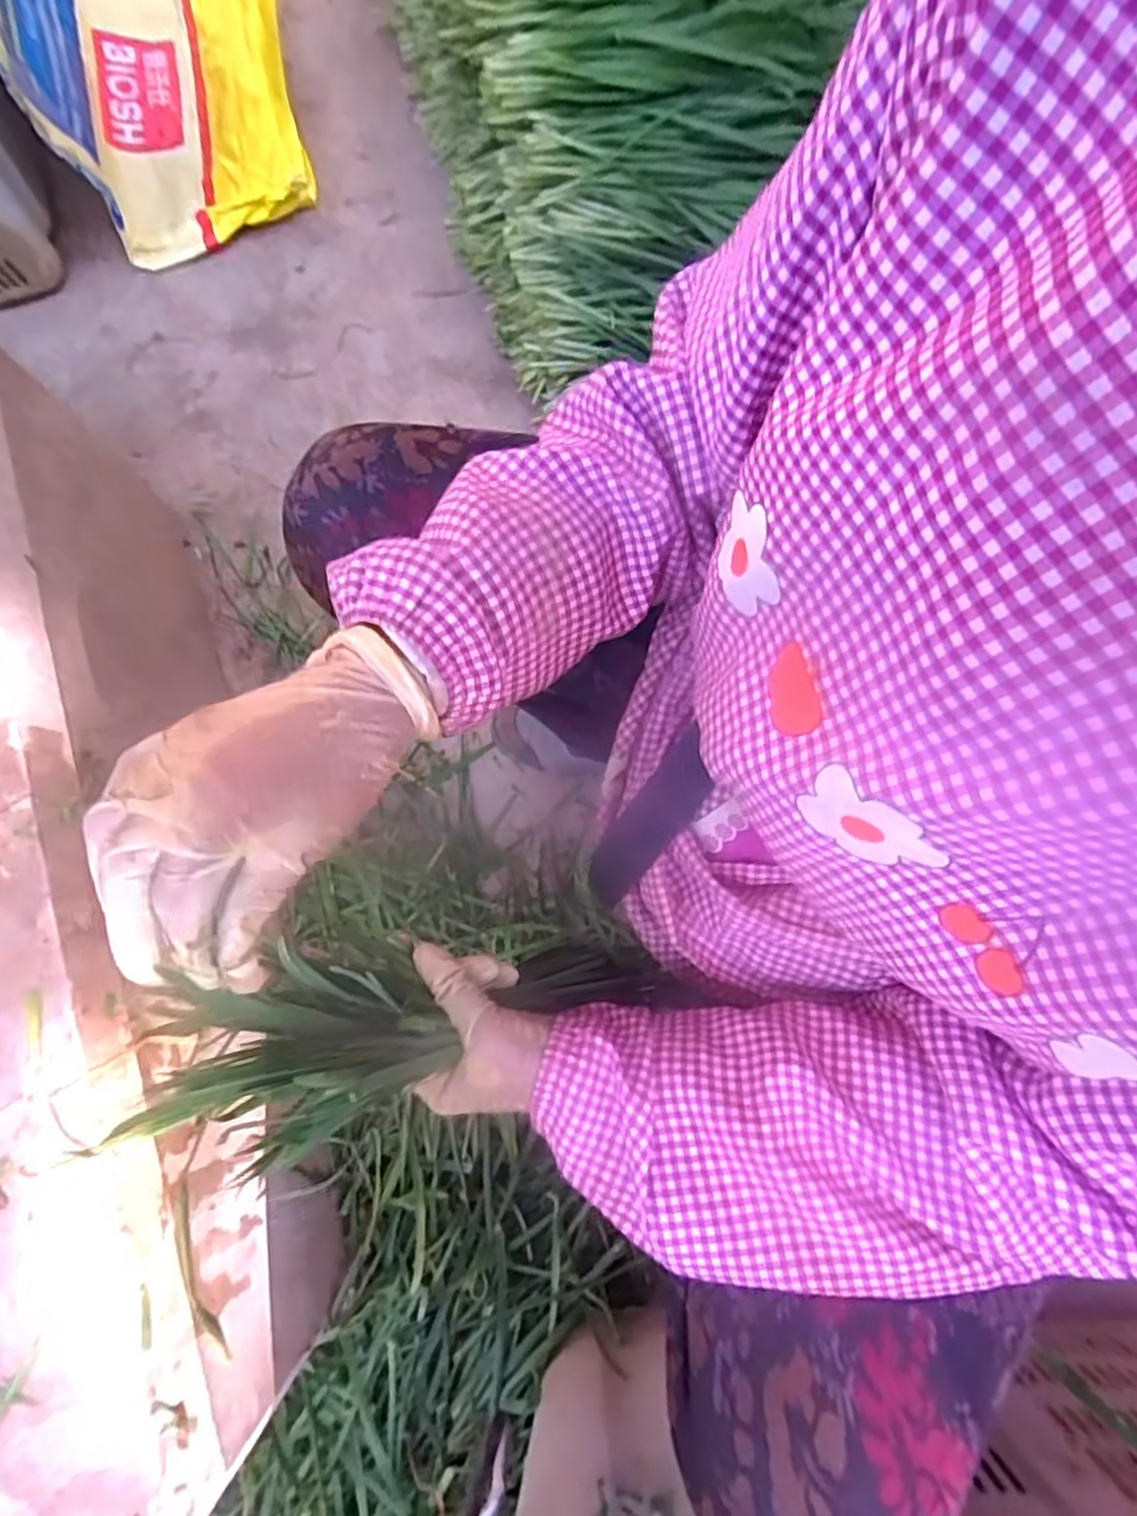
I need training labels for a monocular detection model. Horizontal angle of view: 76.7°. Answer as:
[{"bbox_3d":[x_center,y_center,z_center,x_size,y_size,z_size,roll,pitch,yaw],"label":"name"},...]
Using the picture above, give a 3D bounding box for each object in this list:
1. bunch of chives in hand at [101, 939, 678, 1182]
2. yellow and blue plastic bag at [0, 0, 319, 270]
[{"bbox_3d":[-0.051,0.126,0.380,0.051,0.283,0.067,-16,75,36],"label":"bunch of chives in hand"},{"bbox_3d":[-0.474,-0.853,0.705,0.269,0.414,0.537,-12,78,-2],"label":"yellow and blue plastic bag"}]

